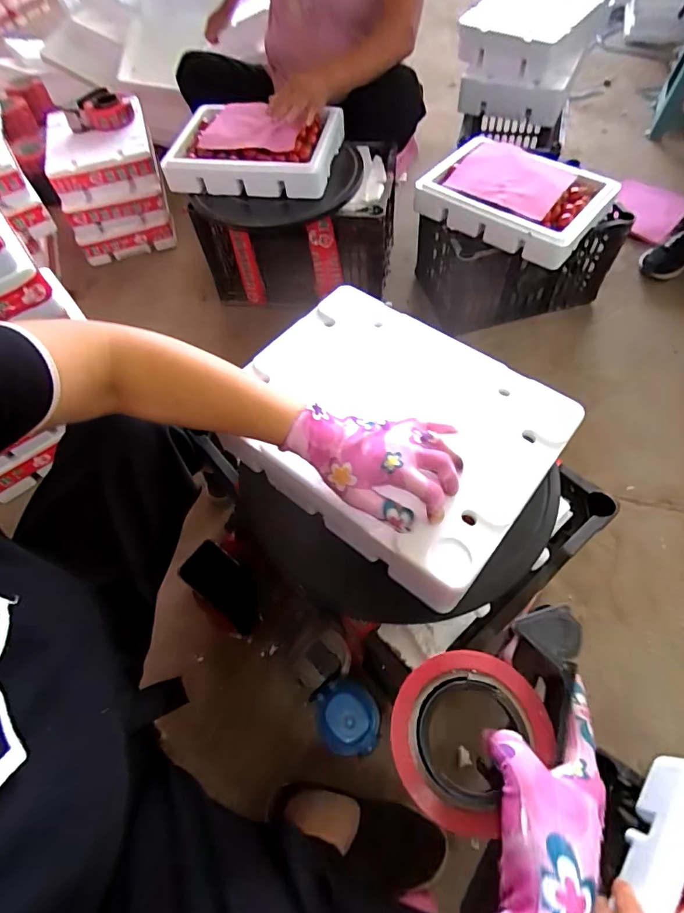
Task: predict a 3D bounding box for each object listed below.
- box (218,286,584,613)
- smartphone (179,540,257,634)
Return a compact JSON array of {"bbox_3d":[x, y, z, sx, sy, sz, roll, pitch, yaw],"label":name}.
[{"bbox_3d":[0.052,-0.036,0.535,0.342,0.072,0.256,33,66,22],"label":"box"},{"bbox_3d":[-0.187,0.212,0.741,0.075,0.008,0.153,-41,82,-20],"label":"smartphone"}]

